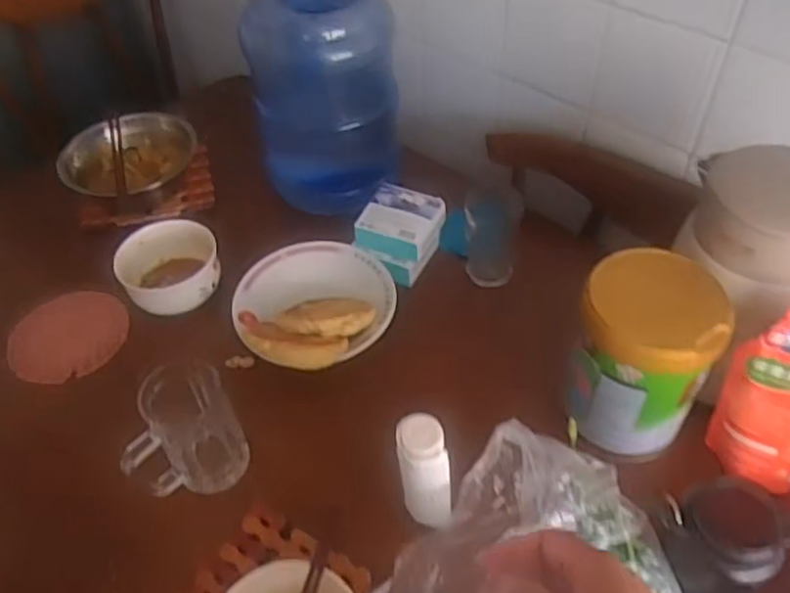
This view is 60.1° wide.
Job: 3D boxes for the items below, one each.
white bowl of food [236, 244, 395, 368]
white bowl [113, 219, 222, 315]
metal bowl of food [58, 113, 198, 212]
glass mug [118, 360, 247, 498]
[{"bbox_3d":[-0.100,-0.002,0.837,0.197,0.042,0.215,-25,52,-17],"label":"white bowl of food"},{"bbox_3d":[-0.289,-0.033,0.883,0.128,0.071,0.119,-19,50,-12],"label":"white bowl"},{"bbox_3d":[-0.425,-0.216,1.098,0.188,0.091,0.180,-2,49,2],"label":"metal bowl of food"},{"bbox_3d":[-0.213,0.140,0.691,0.108,0.120,0.085,-20,51,-13],"label":"glass mug"}]

